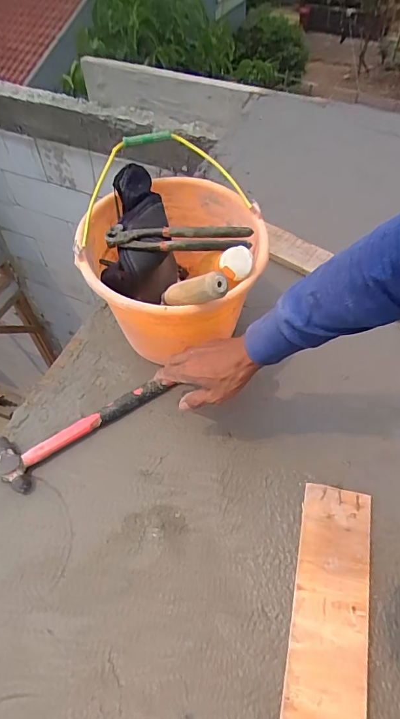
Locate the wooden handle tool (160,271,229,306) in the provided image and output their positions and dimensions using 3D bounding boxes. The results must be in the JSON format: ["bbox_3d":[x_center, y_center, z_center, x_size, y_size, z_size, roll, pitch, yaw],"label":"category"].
[{"bbox_3d":[-0.018,-0.091,0.603,0.146,0.035,0.025,-3,43,53],"label":"wooden handle tool"}]

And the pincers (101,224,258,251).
[{"bbox_3d":[-0.034,-0.189,0.680,0.221,0.022,0.050,5,55,7],"label":"pincers"}]

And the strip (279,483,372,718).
[{"bbox_3d":[0.138,0.406,0.493,0.093,0.008,0.536,10,54,11],"label":"strip"}]

